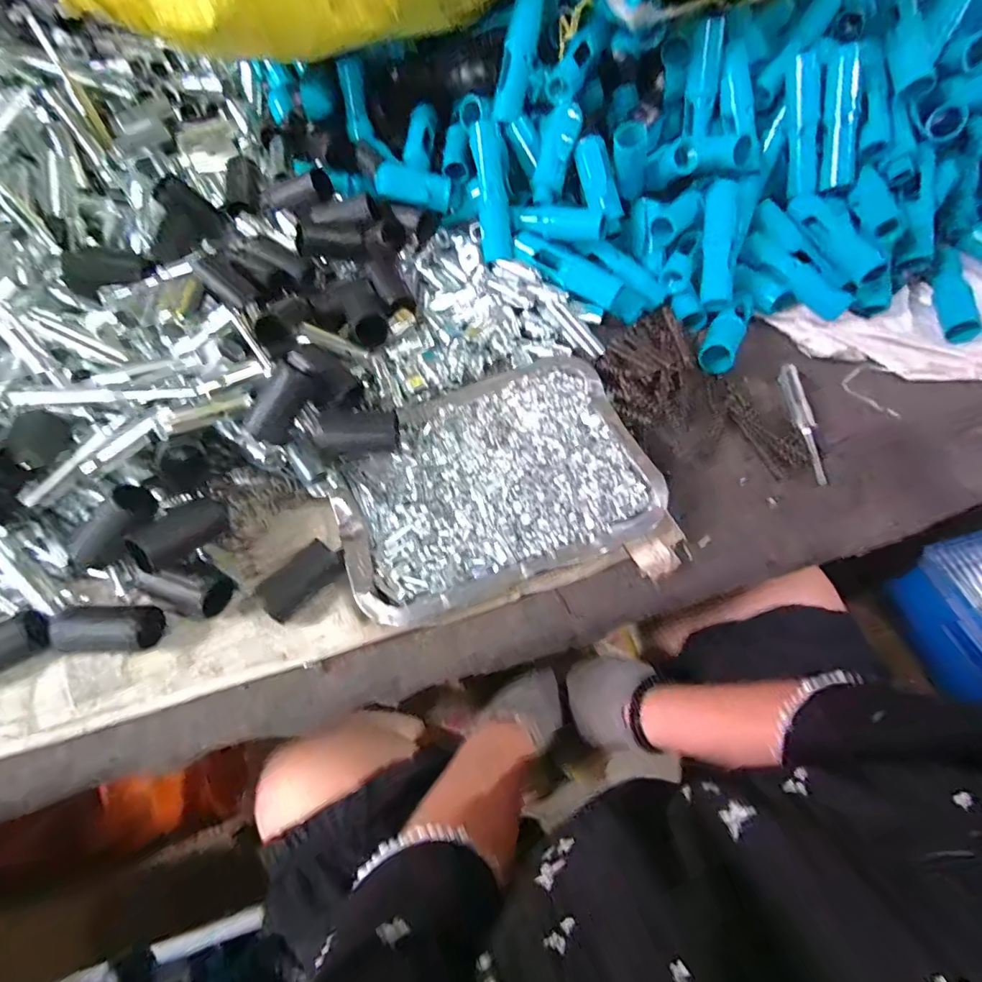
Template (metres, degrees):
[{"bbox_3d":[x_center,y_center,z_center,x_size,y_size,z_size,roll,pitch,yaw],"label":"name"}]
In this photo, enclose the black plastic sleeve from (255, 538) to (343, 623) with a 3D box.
[{"bbox_3d":[-0.143,0.067,0.382,0.028,0.025,0.059,39,68,21],"label":"black plastic sleeve"}]

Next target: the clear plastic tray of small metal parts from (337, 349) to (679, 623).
[{"bbox_3d":[-0.001,-0.011,0.422,0.248,0.034,0.181,-19,62,-9],"label":"clear plastic tray of small metal parts"}]

